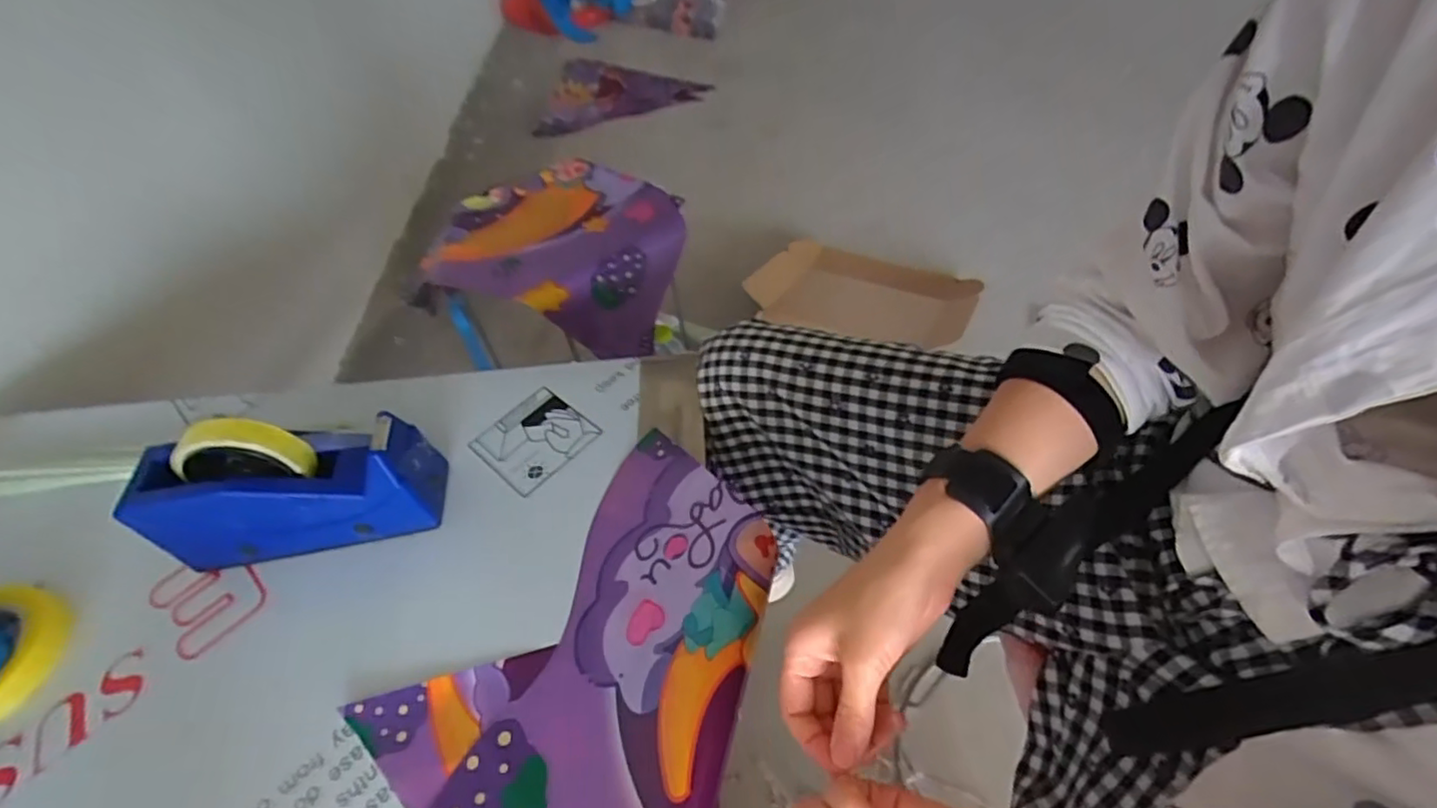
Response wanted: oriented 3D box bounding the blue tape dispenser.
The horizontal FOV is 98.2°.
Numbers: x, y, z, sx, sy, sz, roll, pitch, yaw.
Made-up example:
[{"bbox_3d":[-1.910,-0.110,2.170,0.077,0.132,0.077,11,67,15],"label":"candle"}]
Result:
[{"bbox_3d":[-0.344,0.062,0.501,0.205,0.121,0.067,-9,50,-2],"label":"blue tape dispenser"}]

